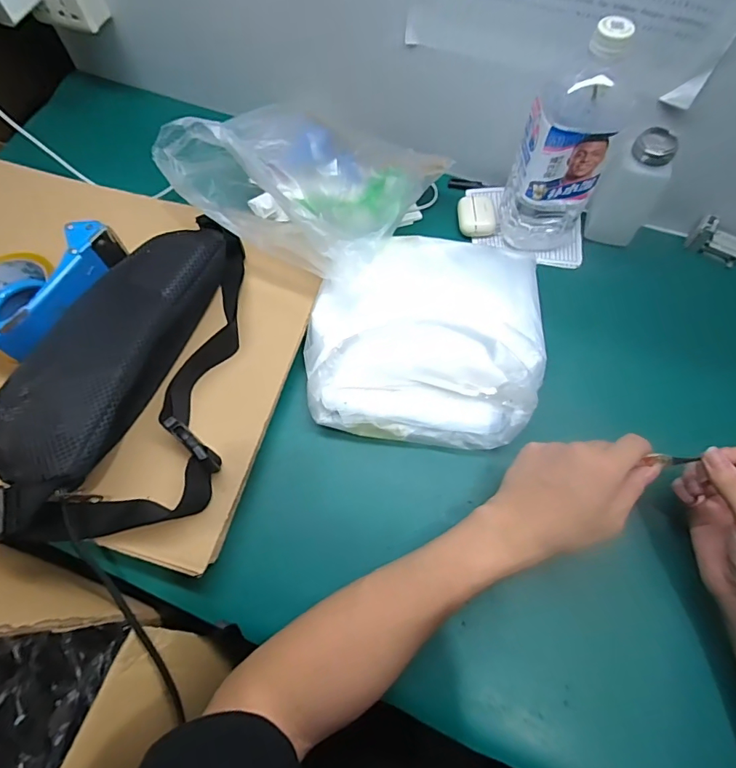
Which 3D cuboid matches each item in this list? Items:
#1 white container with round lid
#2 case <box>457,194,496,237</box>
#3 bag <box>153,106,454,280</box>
[{"bbox_3d":[0.291,-0.213,0.514,0.056,0.117,0.051,-8,66,-2],"label":"white container with round lid"},{"bbox_3d":[0.133,-0.207,0.564,0.044,0.018,0.059,-2,66,0],"label":"case"},{"bbox_3d":[-0.071,-0.238,0.496,0.232,0.114,0.216,29,70,13],"label":"bag"}]

